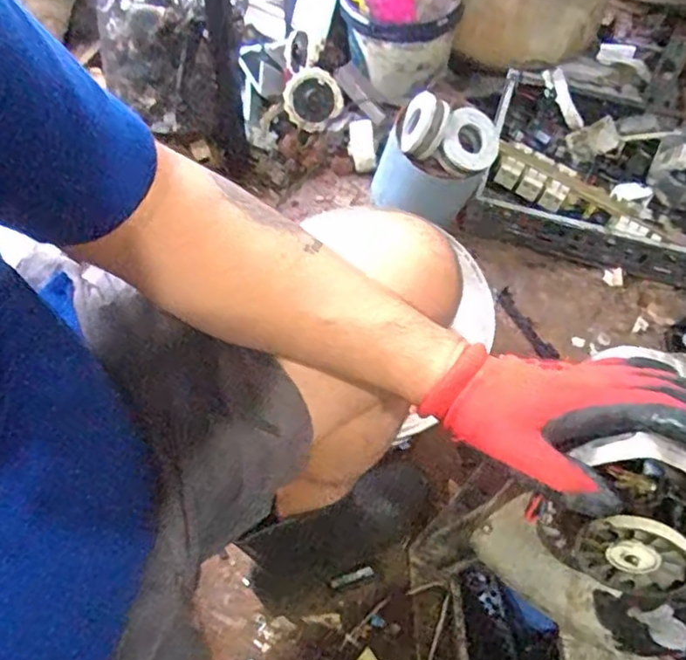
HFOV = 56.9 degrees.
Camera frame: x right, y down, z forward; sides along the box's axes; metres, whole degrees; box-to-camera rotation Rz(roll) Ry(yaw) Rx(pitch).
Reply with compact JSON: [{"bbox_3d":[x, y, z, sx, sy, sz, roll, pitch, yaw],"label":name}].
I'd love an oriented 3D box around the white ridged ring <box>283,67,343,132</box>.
[{"bbox_3d":[-0.056,-0.423,1.163,0.103,0.105,0.012,-40,19,16],"label":"white ridged ring"}]

